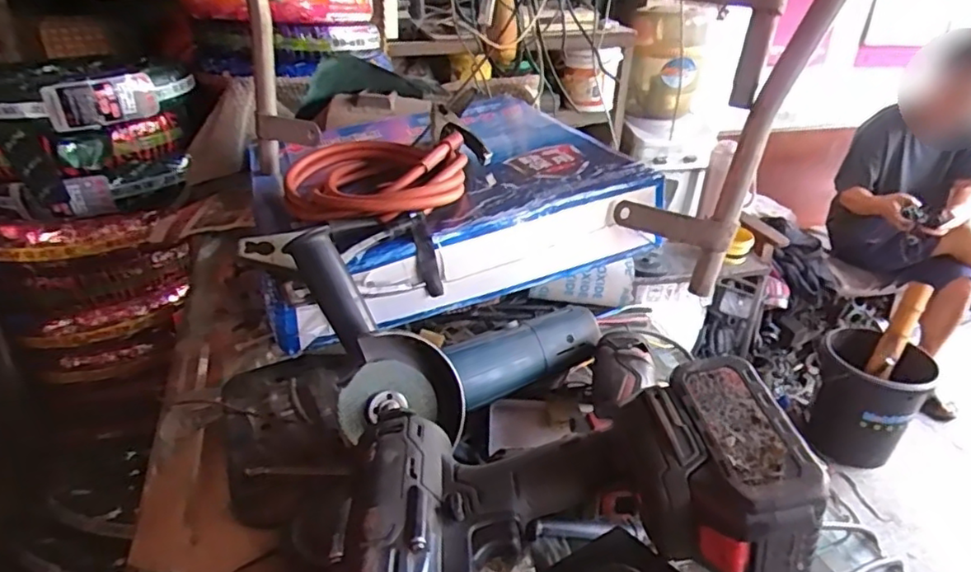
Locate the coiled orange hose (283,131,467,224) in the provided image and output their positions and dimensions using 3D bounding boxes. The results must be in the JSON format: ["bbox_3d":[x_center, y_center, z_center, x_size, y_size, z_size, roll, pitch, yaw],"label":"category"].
[{"bbox_3d":[-0.120,-0.123,0.661,0.194,0.051,0.203,1,30,0],"label":"coiled orange hose"}]

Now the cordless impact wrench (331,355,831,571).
[{"bbox_3d":[0.049,0.132,0.339,0.252,0.075,0.164,-16,31,1],"label":"cordless impact wrench"}]

